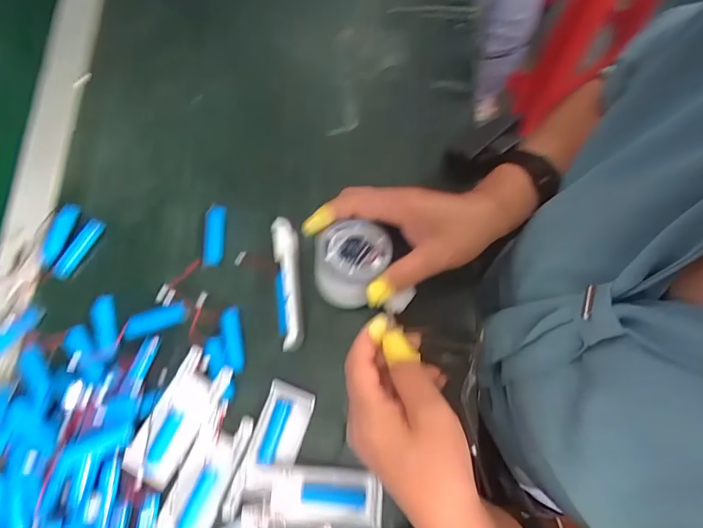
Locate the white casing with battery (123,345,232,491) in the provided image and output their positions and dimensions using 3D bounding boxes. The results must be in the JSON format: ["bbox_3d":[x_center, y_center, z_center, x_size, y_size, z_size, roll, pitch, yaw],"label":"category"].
[{"bbox_3d":[-0.142,0.124,0.336,0.041,0.021,0.107,30,79,8],"label":"white casing with battery"}]

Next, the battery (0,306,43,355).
[{"bbox_3d":[-0.305,0.063,0.374,0.016,0.012,0.056,38,80,10],"label":"battery"}]

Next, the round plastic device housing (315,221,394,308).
[{"bbox_3d":[0.000,0.000,0.331,0.060,0.030,0.067,2,76,2],"label":"round plastic device housing"}]

